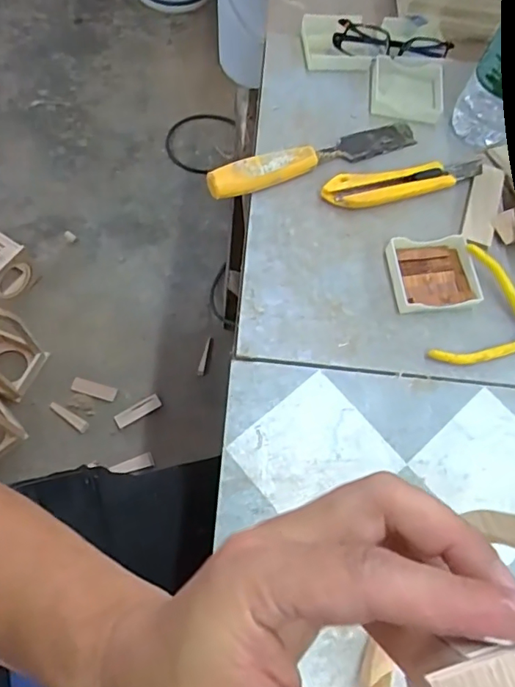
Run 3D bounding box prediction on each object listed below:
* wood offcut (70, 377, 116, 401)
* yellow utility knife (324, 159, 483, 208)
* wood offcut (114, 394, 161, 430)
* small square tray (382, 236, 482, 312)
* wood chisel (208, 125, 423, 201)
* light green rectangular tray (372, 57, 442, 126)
[{"bbox_3d":[-0.360,0.101,1.141,0.095,0.016,0.032,15,66,1],"label":"wood offcut"},{"bbox_3d":[0.151,-0.163,0.519,0.178,0.021,0.030,-13,68,-10],"label":"yellow utility knife"},{"bbox_3d":[-0.258,0.149,1.123,0.101,0.024,0.031,-28,72,-16],"label":"wood offcut"},{"bbox_3d":[0.165,-0.066,0.488,0.078,0.014,0.071,-4,67,-7],"label":"small square tray"},{"bbox_3d":[0.058,-0.190,0.520,0.230,0.031,0.027,-21,70,-13],"label":"wood chisel"},{"bbox_3d":[0.167,-0.284,0.582,0.081,0.023,0.075,11,66,0],"label":"light green rectangular tray"}]

